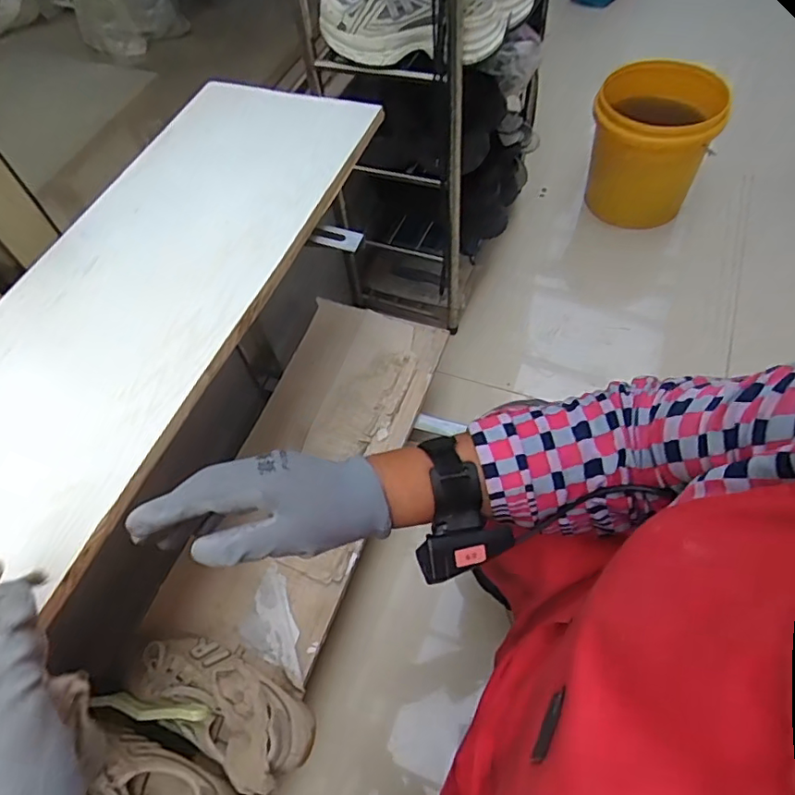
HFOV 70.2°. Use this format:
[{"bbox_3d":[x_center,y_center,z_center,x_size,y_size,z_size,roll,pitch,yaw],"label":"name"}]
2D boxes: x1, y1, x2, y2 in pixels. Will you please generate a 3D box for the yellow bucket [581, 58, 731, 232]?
[{"bbox_3d":[0.552,-0.552,1.257,0.249,0.287,0.268,-2,57,4],"label":"yellow bucket"}]

